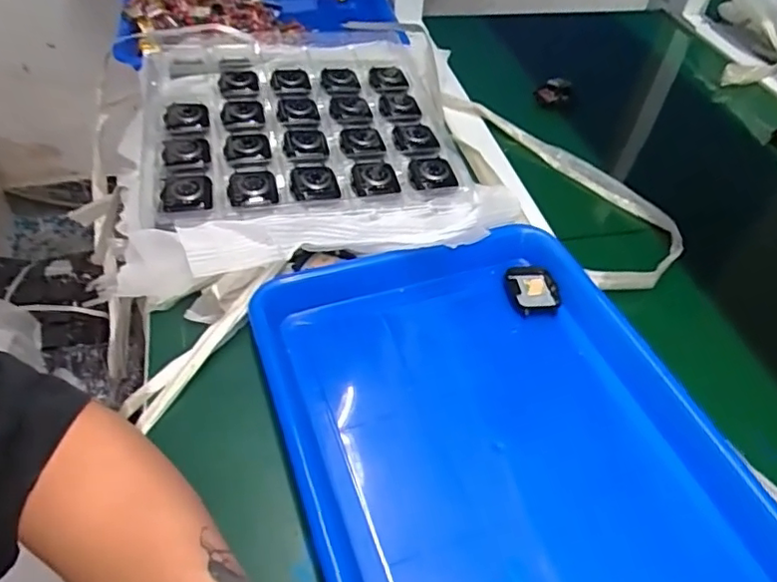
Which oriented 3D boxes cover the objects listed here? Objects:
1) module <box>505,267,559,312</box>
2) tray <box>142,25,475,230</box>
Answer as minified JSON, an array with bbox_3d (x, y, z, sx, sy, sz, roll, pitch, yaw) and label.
[{"bbox_3d":[0.115,0.000,0.475,0.036,0.015,0.040,-3,47,-7],"label":"module"},{"bbox_3d":[-0.091,-0.181,0.594,0.288,0.022,0.337,-5,48,-8],"label":"tray"}]

